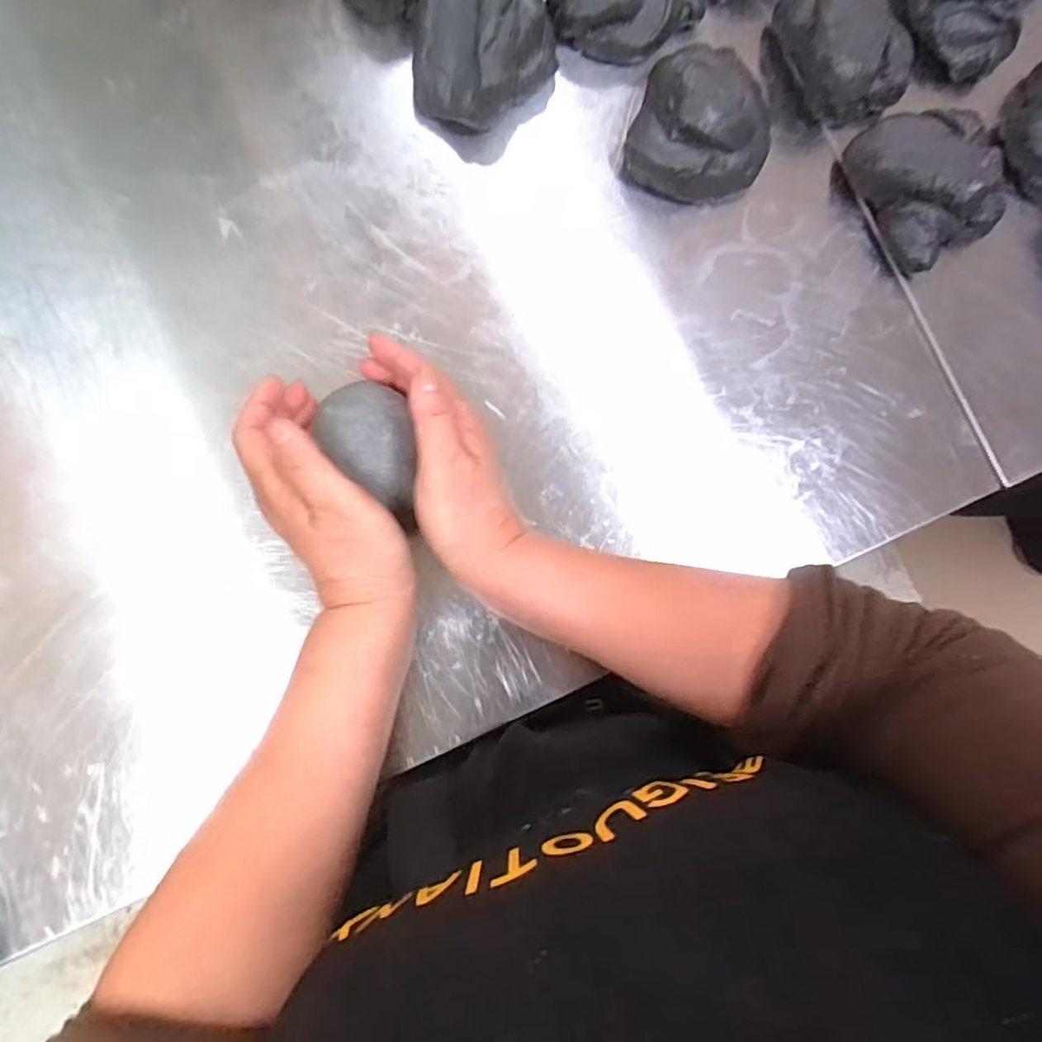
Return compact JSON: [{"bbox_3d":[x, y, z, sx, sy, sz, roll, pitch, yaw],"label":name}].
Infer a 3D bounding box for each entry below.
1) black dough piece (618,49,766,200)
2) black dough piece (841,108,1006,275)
[{"bbox_3d":[0.123,-0.264,0.424,0.090,0.040,0.103,18,82,-4],"label":"black dough piece"},{"bbox_3d":[0.278,-0.231,0.437,0.089,0.042,0.096,1,83,-6],"label":"black dough piece"}]

